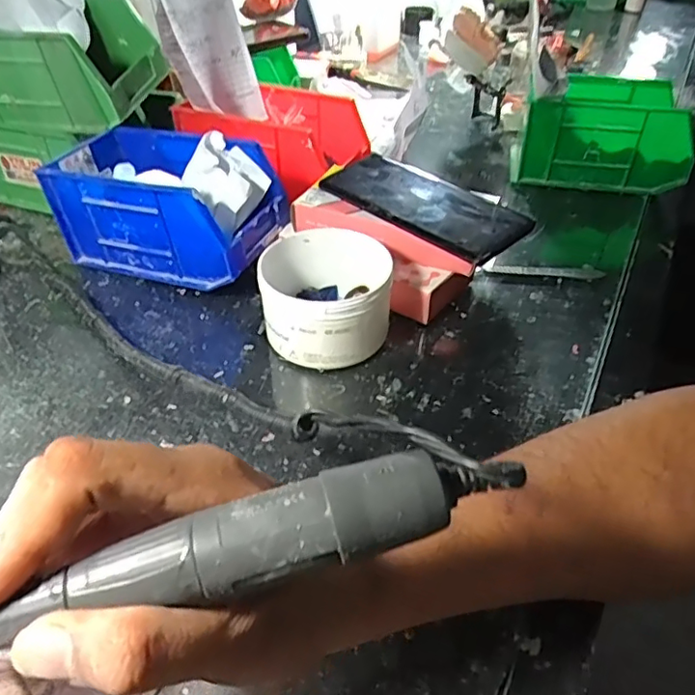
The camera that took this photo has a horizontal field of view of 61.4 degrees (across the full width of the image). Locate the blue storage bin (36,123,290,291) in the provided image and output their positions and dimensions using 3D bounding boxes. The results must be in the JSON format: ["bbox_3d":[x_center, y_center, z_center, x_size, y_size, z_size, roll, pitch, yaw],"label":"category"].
[{"bbox_3d":[-0.152,-0.117,0.495,0.188,0.095,0.096,15,43,17],"label":"blue storage bin"}]

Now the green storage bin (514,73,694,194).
[{"bbox_3d":[0.263,-0.213,0.605,0.157,0.106,0.082,10,42,12],"label":"green storage bin"}]

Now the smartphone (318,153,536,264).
[{"bbox_3d":[0.060,-0.115,0.458,0.073,0.014,0.163,-32,50,-31],"label":"smartphone"}]

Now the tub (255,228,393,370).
[{"bbox_3d":[-0.014,-0.034,0.422,0.087,0.066,0.088,0,41,0],"label":"tub"}]

